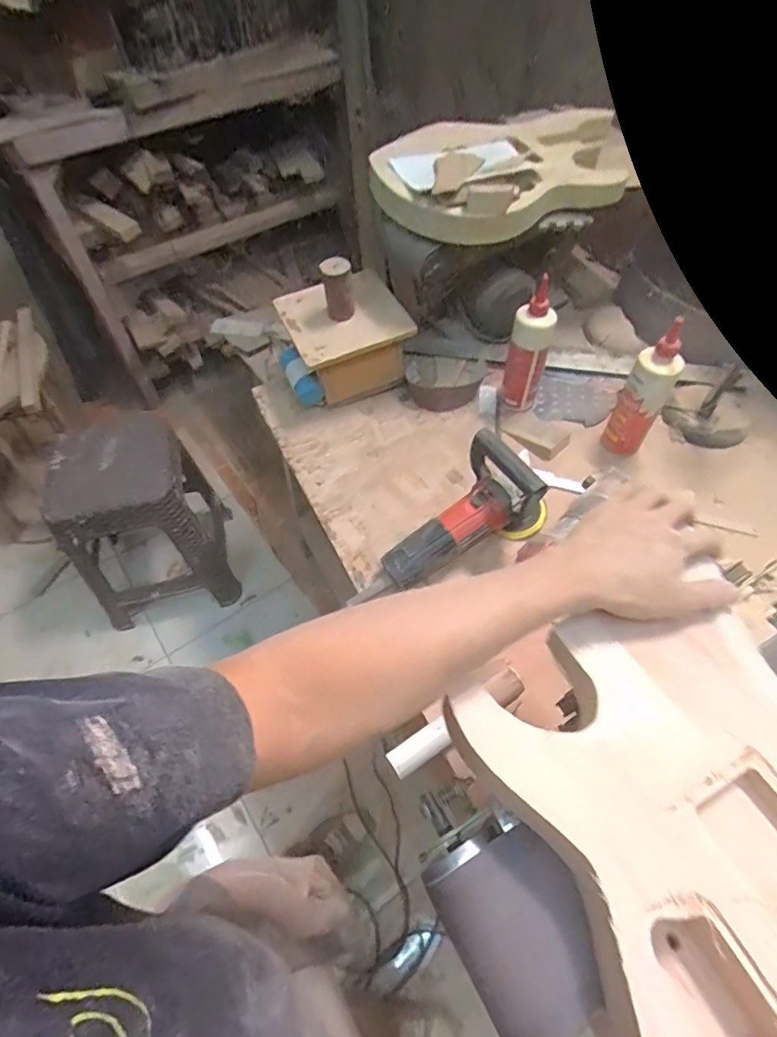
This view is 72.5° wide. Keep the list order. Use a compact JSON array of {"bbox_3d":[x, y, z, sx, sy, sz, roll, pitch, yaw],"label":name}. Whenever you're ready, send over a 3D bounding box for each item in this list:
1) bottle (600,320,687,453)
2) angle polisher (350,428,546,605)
[{"bbox_3d":[0.403,-0.192,0.835,0.064,0.229,0.050,25,59,17],"label":"bottle"},{"bbox_3d":[0.087,0.012,0.759,0.265,0.121,0.138,-38,60,7],"label":"angle polisher"}]

